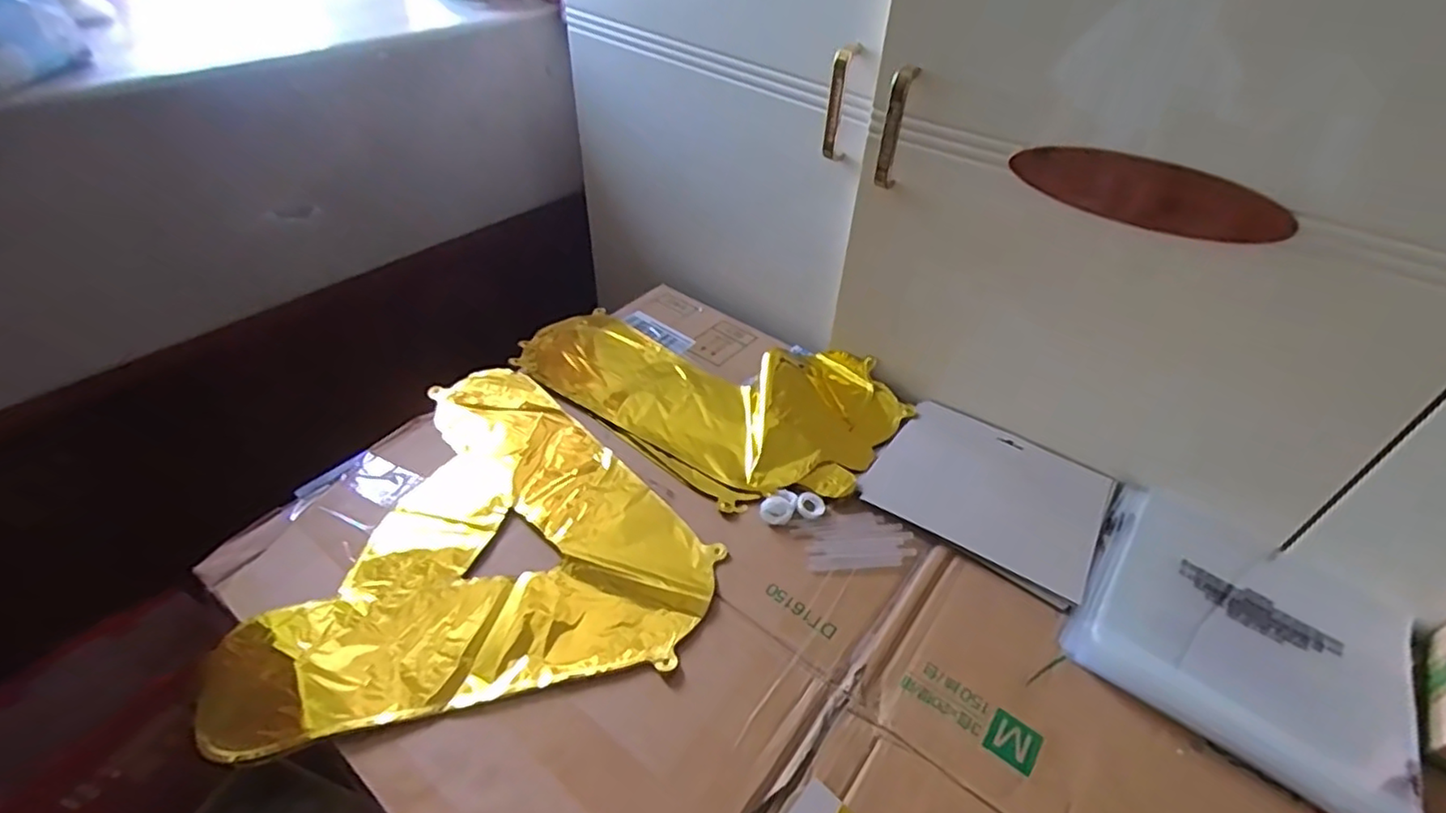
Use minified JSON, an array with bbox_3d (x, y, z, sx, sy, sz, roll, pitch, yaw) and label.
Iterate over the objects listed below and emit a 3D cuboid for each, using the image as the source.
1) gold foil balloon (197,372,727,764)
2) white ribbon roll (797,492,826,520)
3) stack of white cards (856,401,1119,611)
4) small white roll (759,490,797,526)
[{"bbox_3d":[-0.173,0.128,0.557,0.323,0.043,0.363,11,44,9],"label":"gold foil balloon"},{"bbox_3d":[0.079,0.090,0.587,0.025,0.005,0.027,2,44,-2],"label":"white ribbon roll"},{"bbox_3d":[0.251,0.074,0.612,0.197,0.009,0.166,27,48,23],"label":"stack of white cards"},{"bbox_3d":[0.051,0.090,0.584,0.027,0.009,0.036,24,47,20],"label":"small white roll"}]

